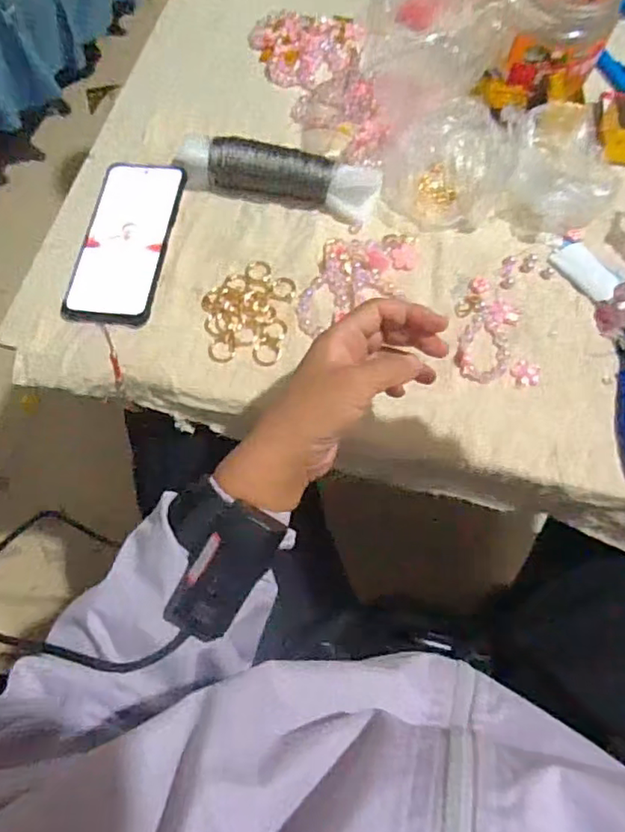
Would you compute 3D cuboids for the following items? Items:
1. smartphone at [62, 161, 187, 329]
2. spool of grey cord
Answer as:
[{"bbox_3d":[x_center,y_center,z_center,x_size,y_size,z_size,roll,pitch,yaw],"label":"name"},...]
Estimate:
[{"bbox_3d":[-0.161,-0.155,0.509,0.074,0.009,0.161,9,72,5],"label":"smartphone"},{"bbox_3d":[-0.033,-0.219,0.527,0.187,0.038,0.041,10,68,2],"label":"spool of grey cord"}]

